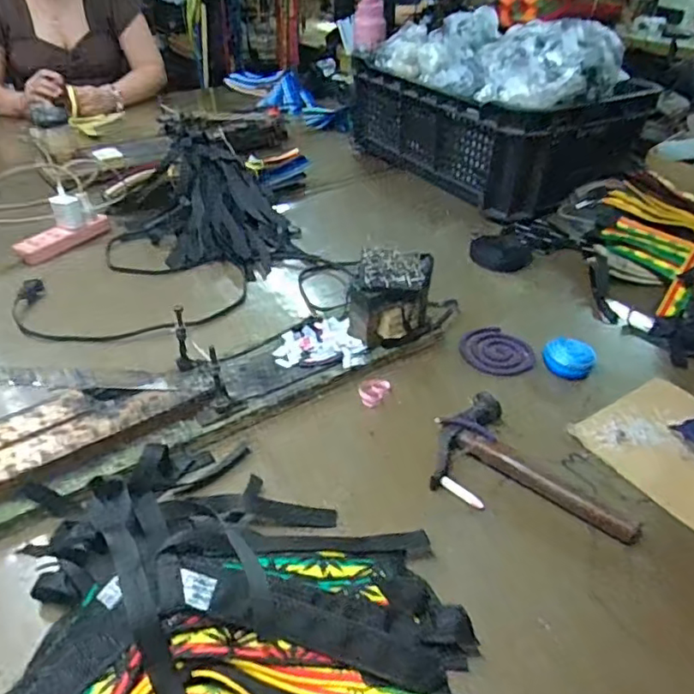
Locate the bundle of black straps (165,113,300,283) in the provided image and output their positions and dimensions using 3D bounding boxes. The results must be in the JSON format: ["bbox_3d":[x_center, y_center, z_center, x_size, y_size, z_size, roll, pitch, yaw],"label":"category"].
[{"bbox_3d":[-0.194,-0.233,0.897,0.214,0.119,0.299,-6,36,-15],"label":"bundle of black straps"}]

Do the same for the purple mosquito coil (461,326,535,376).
[{"bbox_3d":[0.181,0.003,0.690,0.093,0.008,0.091,1,38,-1],"label":"purple mosquito coil"}]

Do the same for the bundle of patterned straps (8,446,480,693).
[{"bbox_3d":[-0.123,0.194,0.370,0.395,0.060,0.342,-27,47,-32],"label":"bundle of patterned straps"}]

